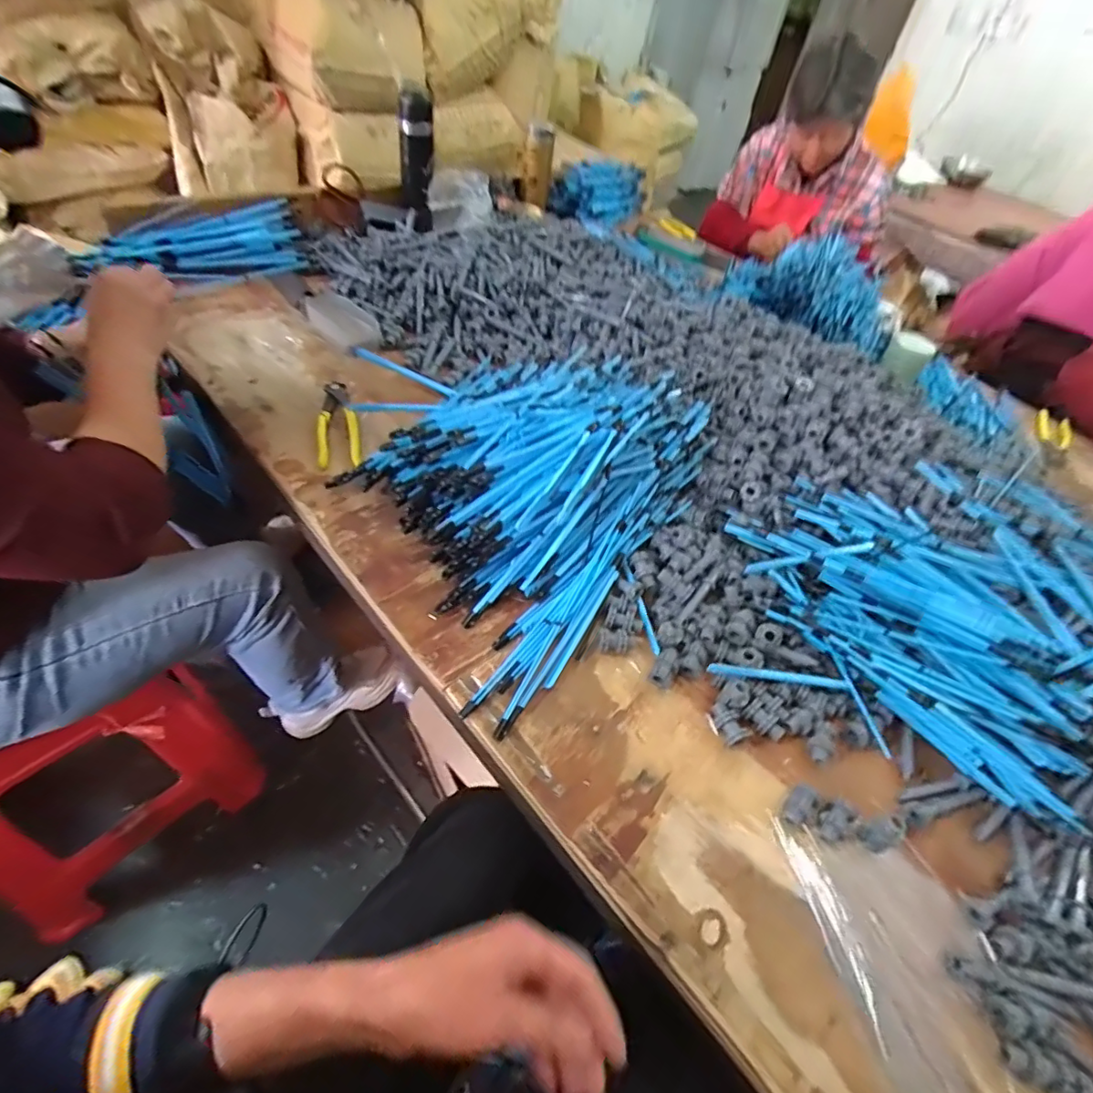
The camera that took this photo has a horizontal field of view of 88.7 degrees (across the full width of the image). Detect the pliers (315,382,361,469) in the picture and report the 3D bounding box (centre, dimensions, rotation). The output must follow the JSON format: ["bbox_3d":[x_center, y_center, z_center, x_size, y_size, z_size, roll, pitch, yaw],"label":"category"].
[{"bbox_3d":[-0.266,-0.157,0.708,0.052,0.022,0.160,-7,51,-17],"label":"pliers"}]

